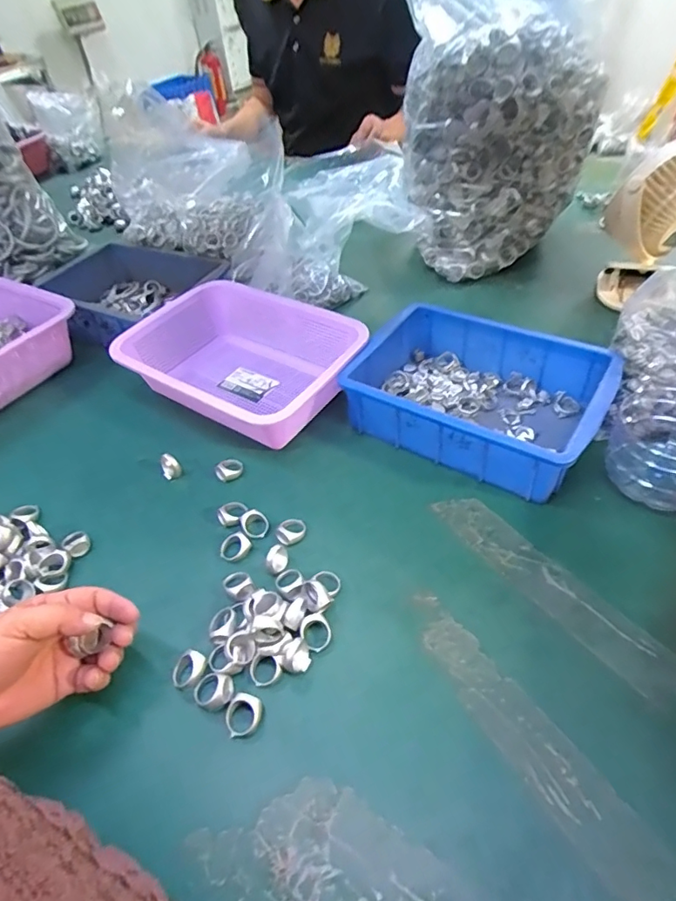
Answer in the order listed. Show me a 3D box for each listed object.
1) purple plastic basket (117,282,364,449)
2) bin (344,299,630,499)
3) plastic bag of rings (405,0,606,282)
[{"bbox_3d":[-0.110,-0.103,0.620,0.266,0.086,0.202,21,51,24],"label":"purple plastic basket"},{"bbox_3d":[0.148,-0.058,0.551,0.241,0.078,0.178,23,52,25],"label":"bin"},{"bbox_3d":[0.210,-0.479,0.750,0.217,0.335,0.236,-15,46,-9],"label":"plastic bag of rings"}]

